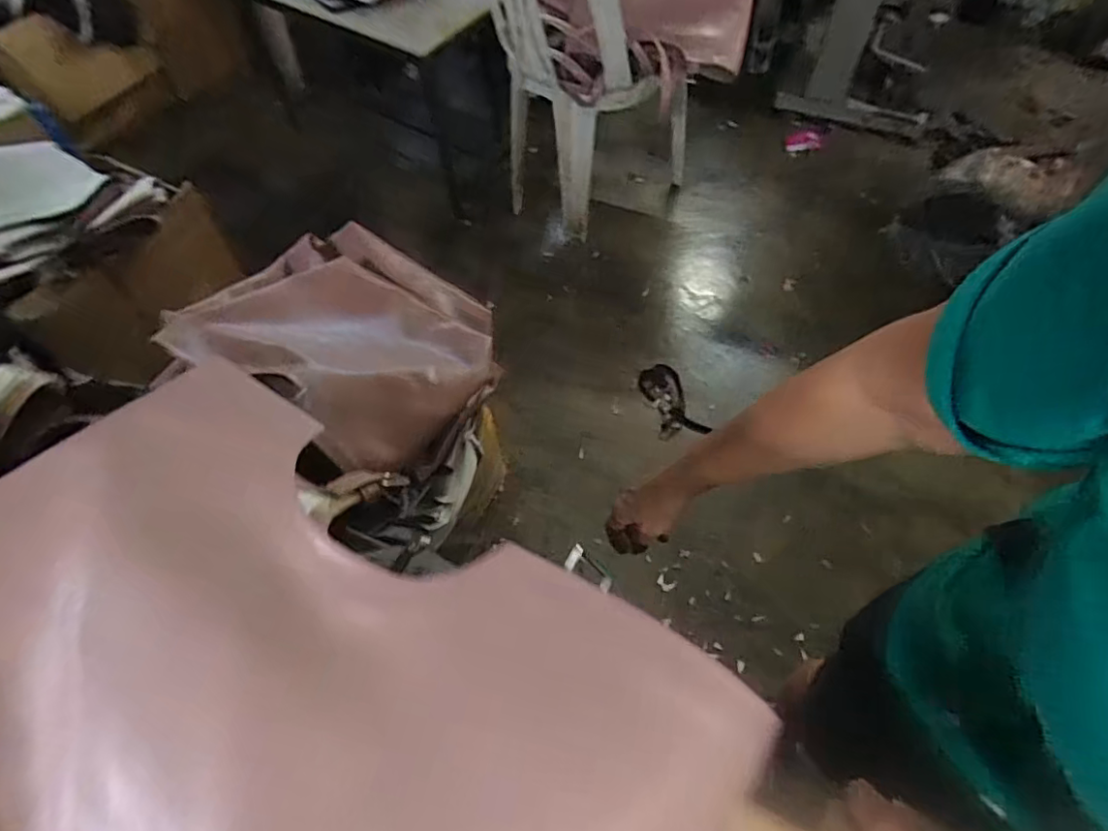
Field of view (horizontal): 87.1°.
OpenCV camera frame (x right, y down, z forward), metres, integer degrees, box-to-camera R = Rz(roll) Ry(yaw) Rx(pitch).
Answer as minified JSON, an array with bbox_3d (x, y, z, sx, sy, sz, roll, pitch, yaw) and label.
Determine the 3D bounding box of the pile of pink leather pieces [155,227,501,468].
[{"bbox_3d":[-0.299,-0.121,0.812,0.419,0.099,0.344,28,65,20],"label":"pile of pink leather pieces"}]

